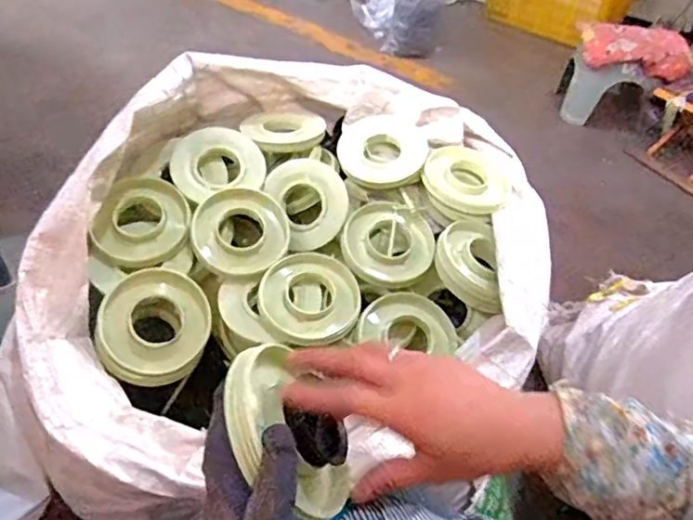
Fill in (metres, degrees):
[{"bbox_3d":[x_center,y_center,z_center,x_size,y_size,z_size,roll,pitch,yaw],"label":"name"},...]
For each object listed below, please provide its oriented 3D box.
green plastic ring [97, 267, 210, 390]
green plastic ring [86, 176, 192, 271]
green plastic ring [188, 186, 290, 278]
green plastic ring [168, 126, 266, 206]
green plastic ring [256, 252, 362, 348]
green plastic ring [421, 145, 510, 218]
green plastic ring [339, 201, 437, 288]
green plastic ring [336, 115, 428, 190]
[{"bbox_3d":[-0.242,0.085,0.715,0.136,0.138,0.033,-28,8,-23],"label":"green plastic ring"},{"bbox_3d":[-0.273,-0.050,0.761,0.116,0.019,0.128,27,64,-7],"label":"green plastic ring"},{"bbox_3d":[-0.141,-0.037,0.766,0.126,0.018,0.119,4,75,-13],"label":"green plastic ring"},{"bbox_3d":[-0.188,-0.134,0.824,0.128,0.030,0.114,-36,88,-24],"label":"green plastic ring"},{"bbox_3d":[-0.048,0.053,0.742,0.132,0.029,0.124,7,62,-13],"label":"green plastic ring"},{"bbox_3d":[0.176,-0.116,0.842,0.122,0.029,0.122,8,58,-12],"label":"green plastic ring"},{"bbox_3d":[0.057,-0.021,0.798,0.125,0.028,0.125,4,66,-10],"label":"green plastic ring"},{"bbox_3d":[0.054,-0.163,0.859,0.131,0.032,0.131,-1,59,1],"label":"green plastic ring"}]

